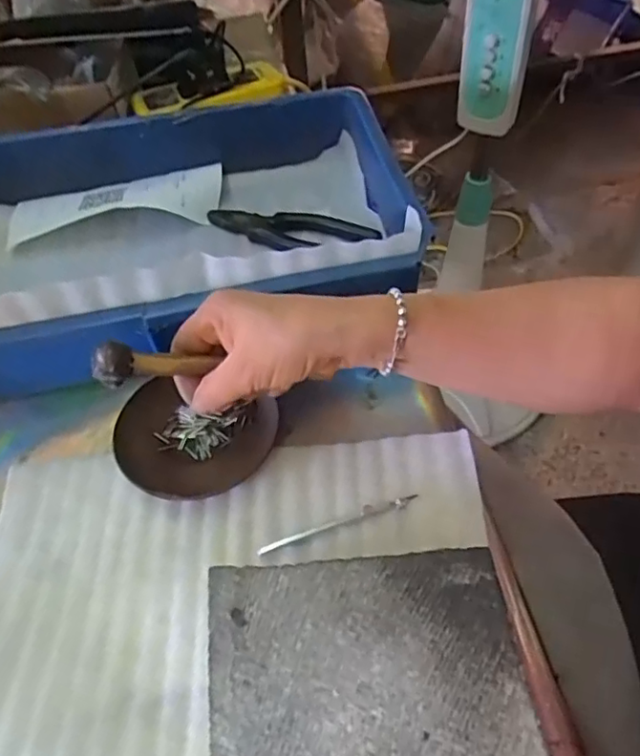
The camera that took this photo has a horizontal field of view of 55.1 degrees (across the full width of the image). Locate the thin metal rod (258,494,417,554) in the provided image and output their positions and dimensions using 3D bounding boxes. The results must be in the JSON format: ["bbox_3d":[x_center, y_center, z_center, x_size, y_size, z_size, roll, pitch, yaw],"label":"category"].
[{"bbox_3d":[0.013,0.093,0.397,0.108,0.010,0.007,-18,54,-8],"label":"thin metal rod"}]

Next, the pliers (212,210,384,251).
[{"bbox_3d":[-0.030,-0.136,0.566,0.165,0.014,0.047,14,56,15],"label":"pliers"}]

